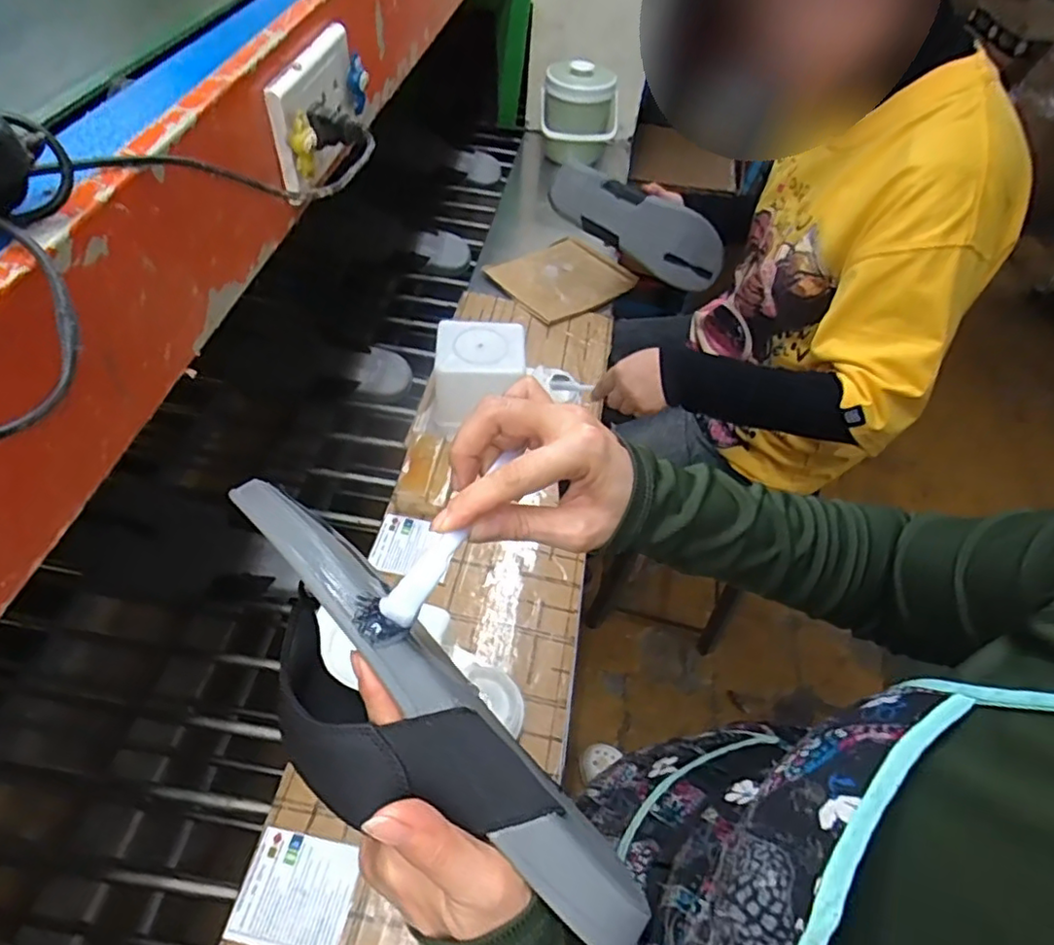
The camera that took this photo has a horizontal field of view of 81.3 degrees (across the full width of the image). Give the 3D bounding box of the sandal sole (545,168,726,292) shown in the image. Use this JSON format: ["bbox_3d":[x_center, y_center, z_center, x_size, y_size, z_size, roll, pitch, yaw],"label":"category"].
[{"bbox_3d":[0.160,-0.356,0.895,0.264,0.083,0.040,26,52,-9],"label":"sandal sole"}]

